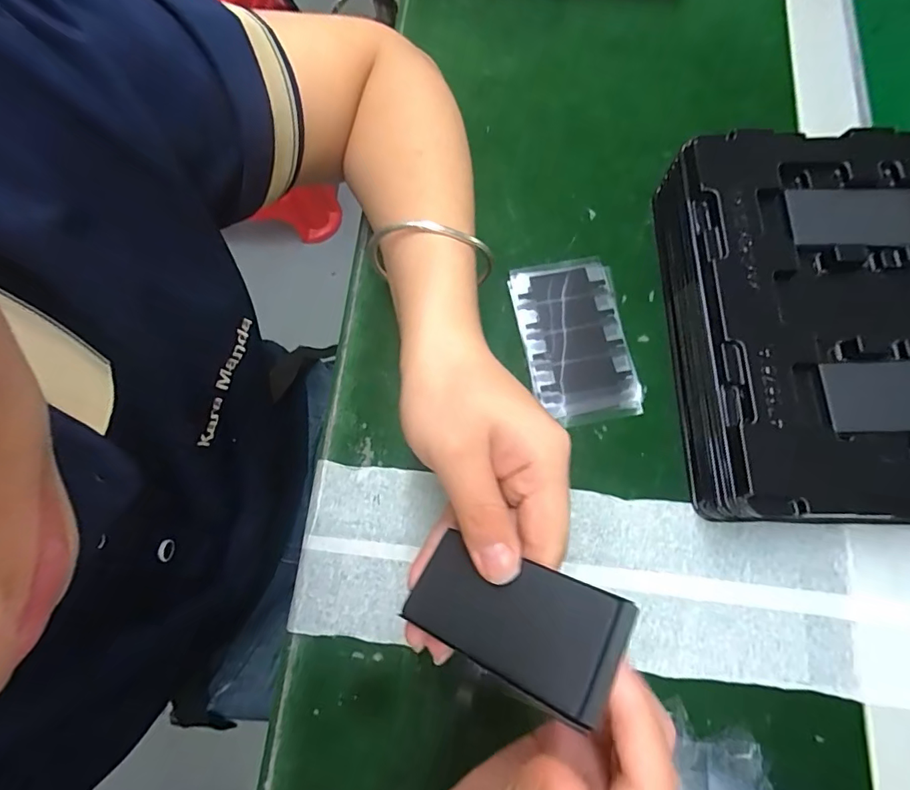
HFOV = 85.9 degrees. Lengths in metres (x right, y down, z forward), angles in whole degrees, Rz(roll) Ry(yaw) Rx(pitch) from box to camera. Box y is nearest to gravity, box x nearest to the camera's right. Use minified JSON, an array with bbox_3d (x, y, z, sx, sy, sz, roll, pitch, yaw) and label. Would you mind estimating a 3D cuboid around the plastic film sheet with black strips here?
[{"bbox_3d":[0.075,-0.035,0.307,0.063,0.005,0.108,-11,72,-1],"label":"plastic film sheet with black strips"}]

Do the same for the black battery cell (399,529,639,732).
[{"bbox_3d":[0.019,0.076,0.170,0.077,0.006,0.038,10,55,40],"label":"black battery cell"}]

